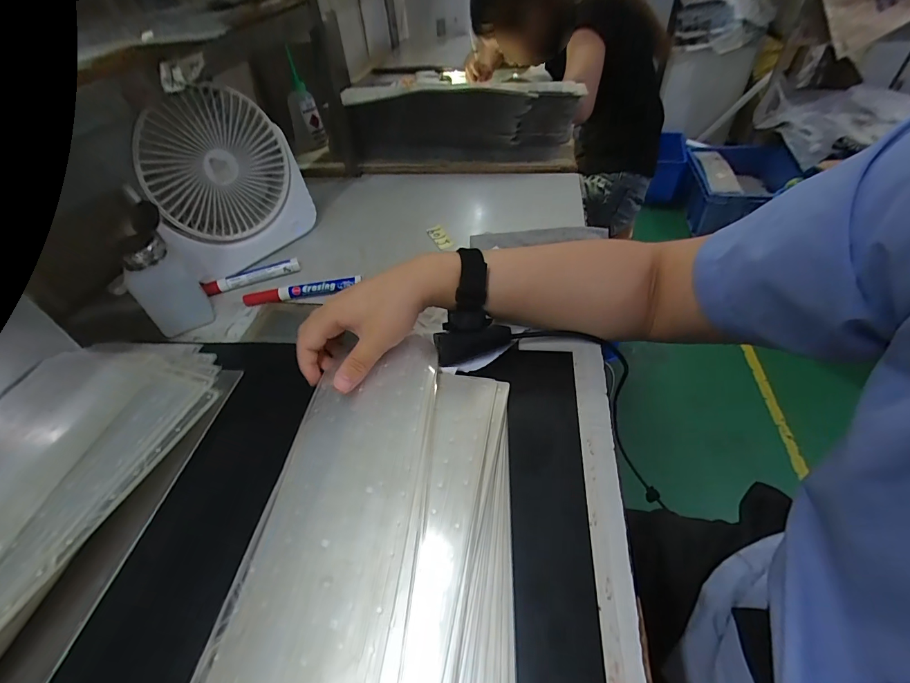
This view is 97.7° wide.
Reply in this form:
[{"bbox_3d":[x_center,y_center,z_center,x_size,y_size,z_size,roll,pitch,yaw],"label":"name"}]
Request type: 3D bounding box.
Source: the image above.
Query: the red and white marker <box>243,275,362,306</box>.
[{"bbox_3d":[-0.179,-0.059,0.465,0.136,0.018,0.012,-8,45,0],"label":"red and white marker"}]

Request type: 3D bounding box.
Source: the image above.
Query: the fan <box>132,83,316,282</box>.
[{"bbox_3d":[-0.266,-0.180,0.472,0.045,0.190,0.172,27,55,29],"label":"fan"}]

